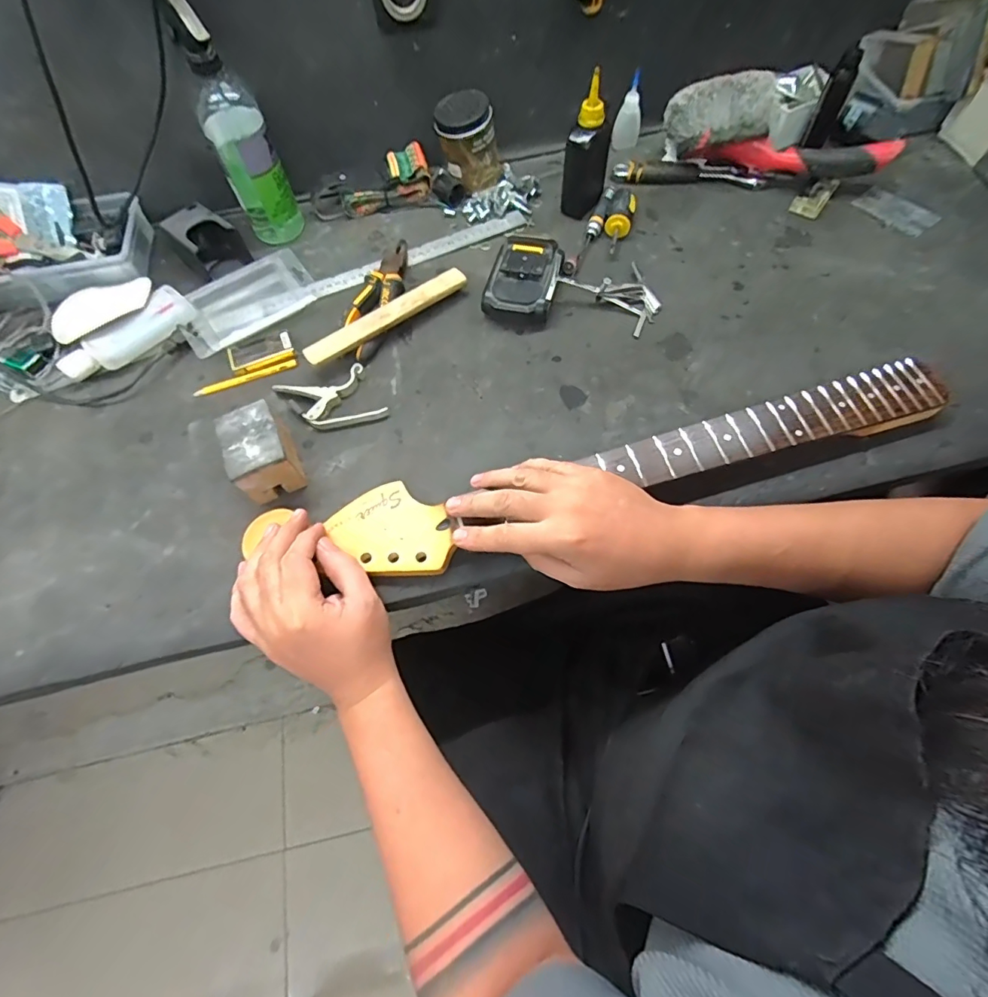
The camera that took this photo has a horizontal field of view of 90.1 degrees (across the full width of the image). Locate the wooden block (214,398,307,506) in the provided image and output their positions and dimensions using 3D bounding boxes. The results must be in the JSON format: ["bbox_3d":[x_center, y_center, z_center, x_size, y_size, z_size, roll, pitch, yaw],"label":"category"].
[{"bbox_3d":[-0.216,-0.043,0.462,0.056,0.055,0.084,-28,66,-11],"label":"wooden block"}]

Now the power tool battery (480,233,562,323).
[{"bbox_3d":[0.032,-0.246,0.554,0.078,0.043,0.102,11,65,8],"label":"power tool battery"}]

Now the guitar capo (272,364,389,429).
[{"bbox_3d":[-0.168,-0.101,0.512,0.104,0.011,0.069,-16,65,-5],"label":"guitar capo"}]

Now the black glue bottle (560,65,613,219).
[{"bbox_3d":[0.110,-0.407,0.580,0.046,0.127,0.050,17,66,10],"label":"black glue bottle"}]

